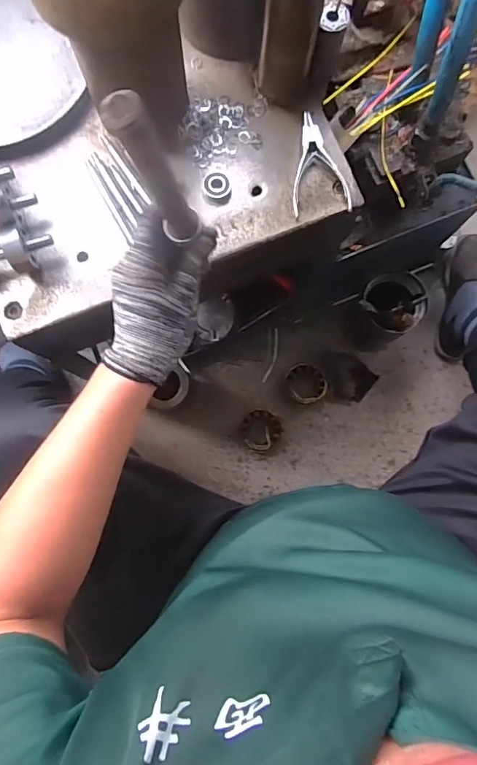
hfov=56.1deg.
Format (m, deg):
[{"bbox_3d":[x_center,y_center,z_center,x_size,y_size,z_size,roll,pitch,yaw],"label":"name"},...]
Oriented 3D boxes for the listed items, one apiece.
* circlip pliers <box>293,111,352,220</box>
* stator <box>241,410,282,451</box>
[{"bbox_3d":[0.099,-0.267,0.545,0.069,0.012,0.129,-2,82,-1],"label":"circlip pliers"},{"bbox_3d":[0.048,0.100,0.927,0.081,0.039,0.080,0,82,-1],"label":"stator"}]

